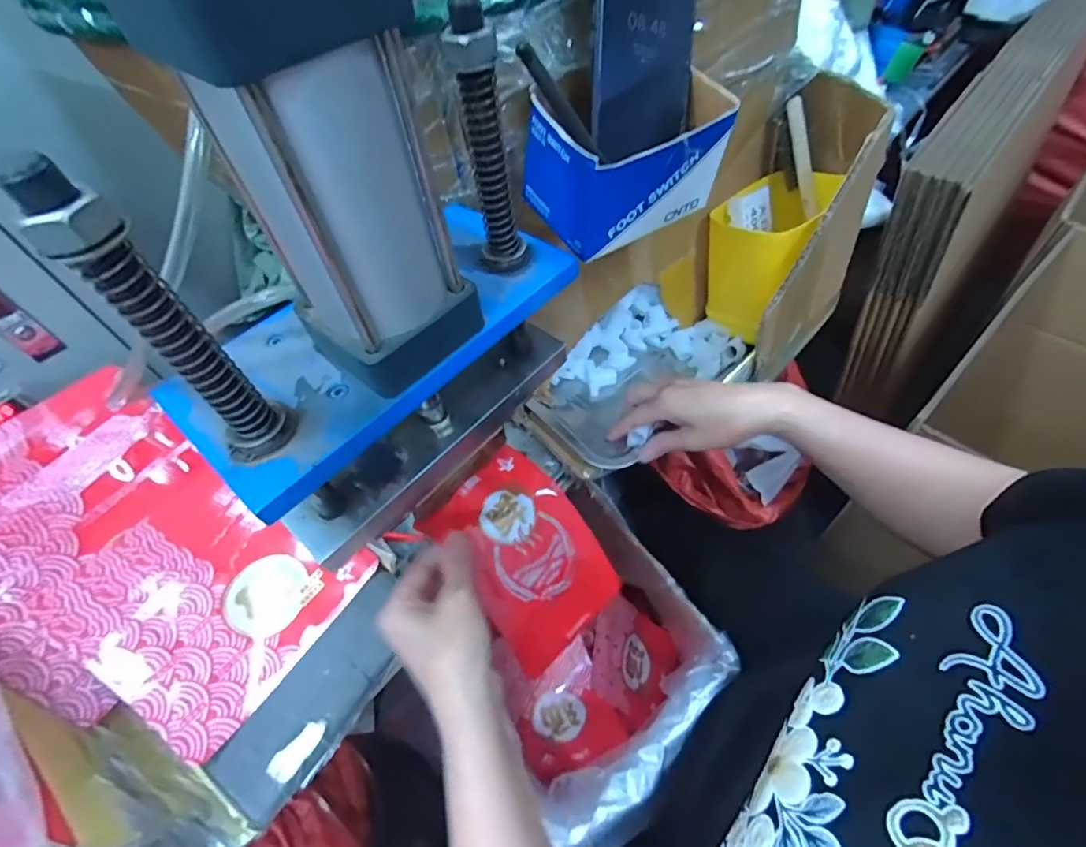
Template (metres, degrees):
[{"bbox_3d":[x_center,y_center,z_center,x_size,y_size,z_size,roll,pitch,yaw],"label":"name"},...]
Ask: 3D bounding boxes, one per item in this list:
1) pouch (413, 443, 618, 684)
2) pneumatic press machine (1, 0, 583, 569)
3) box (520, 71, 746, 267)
[{"bbox_3d":[-0.013,0.104,0.402,0.152,0.023,0.116,50,51,5],"label":"pouch"},{"bbox_3d":[-0.098,-0.081,0.265,0.112,0.274,0.230,35,64,26],"label":"pneumatic press machine"},{"bbox_3d":[0.060,-0.181,0.342,0.128,0.075,0.086,-29,57,-15],"label":"box"}]

